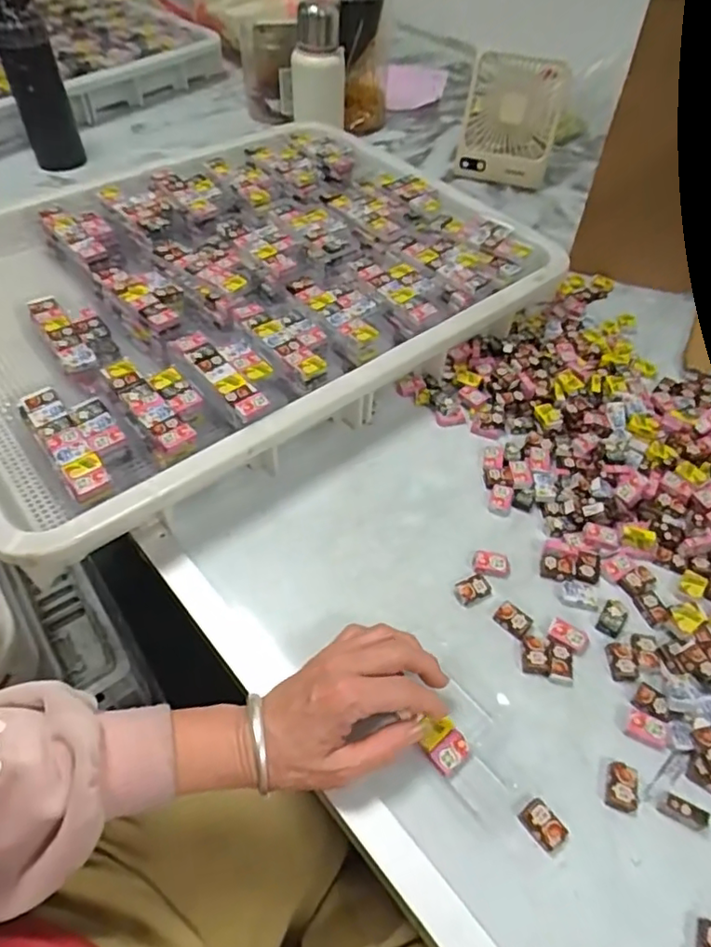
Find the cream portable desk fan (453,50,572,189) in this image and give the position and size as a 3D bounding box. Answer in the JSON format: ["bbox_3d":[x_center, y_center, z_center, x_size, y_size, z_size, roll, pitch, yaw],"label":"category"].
[{"bbox_3d":[0.232,-0.526,0.891,0.139,0.171,0.058,19,21,20],"label":"cream portable desk fan"}]

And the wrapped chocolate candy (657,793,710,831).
[{"bbox_3d":[0.202,0.207,0.364,0.027,0.015,0.009,25,55,19],"label":"wrapped chocolate candy"}]

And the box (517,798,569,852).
[{"bbox_3d":[0.114,0.214,0.363,0.019,0.007,0.025,-29,56,-22],"label":"box"}]

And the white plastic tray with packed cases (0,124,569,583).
[{"bbox_3d":[-0.149,-0.198,0.647,0.587,0.084,0.470,-33,58,-24],"label":"white plastic tray with packed cases"}]

